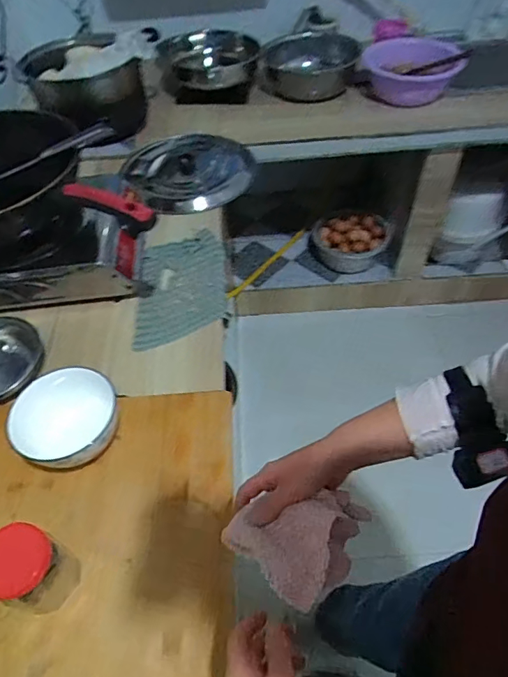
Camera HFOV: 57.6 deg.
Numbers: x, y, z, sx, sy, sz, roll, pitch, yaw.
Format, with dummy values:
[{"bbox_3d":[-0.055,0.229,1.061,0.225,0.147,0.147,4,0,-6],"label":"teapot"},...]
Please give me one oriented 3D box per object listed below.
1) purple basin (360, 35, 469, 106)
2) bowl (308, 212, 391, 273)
[{"bbox_3d":[0.431,-0.768,1.295,0.252,0.103,0.293,1,51,7],"label":"purple basin"},{"bbox_3d":[0.335,-0.352,1.630,0.271,0.097,0.213,11,54,11],"label":"bowl"}]

